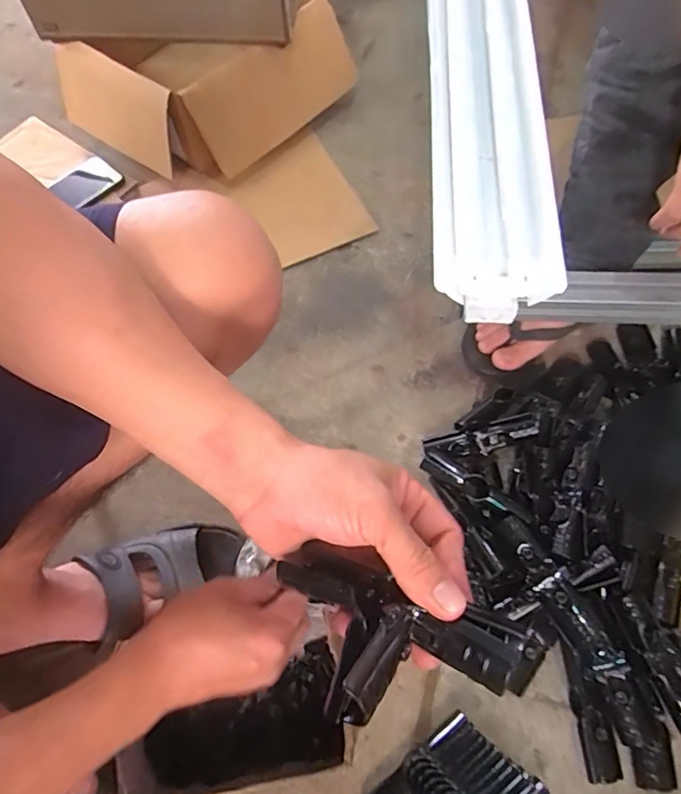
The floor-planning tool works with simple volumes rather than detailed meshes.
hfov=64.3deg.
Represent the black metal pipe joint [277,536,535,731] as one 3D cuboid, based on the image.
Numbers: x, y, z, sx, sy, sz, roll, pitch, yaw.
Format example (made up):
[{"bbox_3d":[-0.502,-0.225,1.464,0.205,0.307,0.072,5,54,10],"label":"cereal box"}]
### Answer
[{"bbox_3d":[0.020,0.129,0.284,0.130,0.032,0.078,25,68,14],"label":"black metal pipe joint"}]

